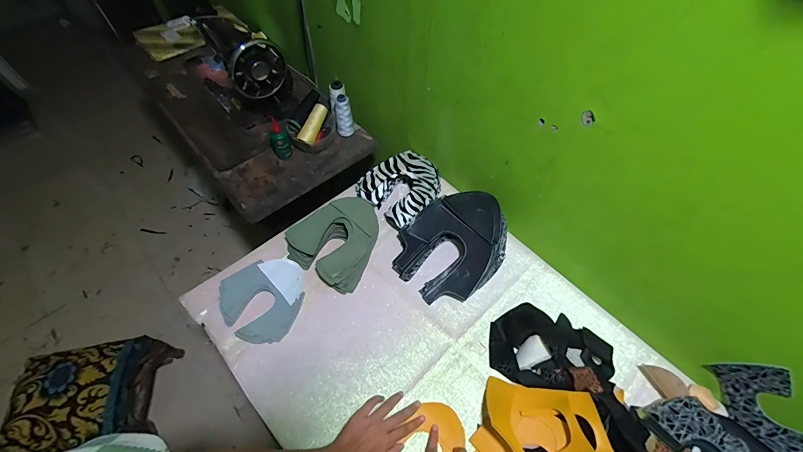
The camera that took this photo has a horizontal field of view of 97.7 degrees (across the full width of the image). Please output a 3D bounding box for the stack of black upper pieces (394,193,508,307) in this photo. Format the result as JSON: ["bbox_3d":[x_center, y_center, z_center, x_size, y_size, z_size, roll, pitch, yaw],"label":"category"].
[{"bbox_3d":[0.108,0.031,0.717,0.238,0.096,0.193,-35,65,-22],"label":"stack of black upper pieces"}]

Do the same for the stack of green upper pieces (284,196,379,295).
[{"bbox_3d":[-0.144,0.023,0.729,0.178,0.080,0.178,23,60,12],"label":"stack of green upper pieces"}]

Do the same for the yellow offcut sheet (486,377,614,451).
[{"bbox_3d":[0.228,0.325,0.551,0.186,0.047,0.148,-5,50,21],"label":"yellow offcut sheet"}]

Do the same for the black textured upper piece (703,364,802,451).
[{"bbox_3d":[0.566,0.285,0.514,0.030,0.134,0.190,-34,64,-21],"label":"black textured upper piece"}]

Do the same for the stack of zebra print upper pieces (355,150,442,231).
[{"bbox_3d":[0.002,-0.094,0.813,0.165,0.078,0.181,36,63,19],"label":"stack of zebra print upper pieces"}]

